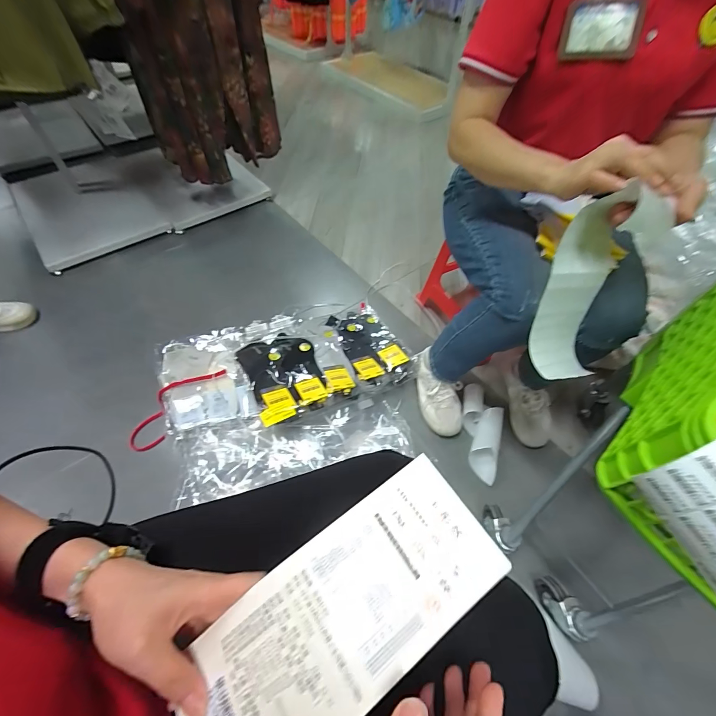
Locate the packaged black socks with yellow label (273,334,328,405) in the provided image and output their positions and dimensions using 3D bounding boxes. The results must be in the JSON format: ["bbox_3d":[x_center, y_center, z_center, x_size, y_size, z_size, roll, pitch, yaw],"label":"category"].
[{"bbox_3d":[-0.141,0.024,0.855,0.088,0.045,0.217,-16,57,-13],"label":"packaged black socks with yellow label"}]

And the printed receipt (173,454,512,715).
[{"bbox_3d":[-0.013,0.164,0.218,0.217,0.022,0.090,-36,63,-14],"label":"printed receipt"}]

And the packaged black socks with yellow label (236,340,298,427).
[{"bbox_3d":[-0.204,0.054,0.815,0.106,0.056,0.226,-19,58,-15],"label":"packaged black socks with yellow label"}]

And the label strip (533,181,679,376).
[{"bbox_3d":[0.327,-0.096,0.505,0.115,0.261,0.105,11,30,6],"label":"label strip"}]

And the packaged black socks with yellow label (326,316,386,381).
[{"bbox_3d":[0.000,-0.030,0.953,0.093,0.057,0.229,-17,57,-14],"label":"packaged black socks with yellow label"}]

